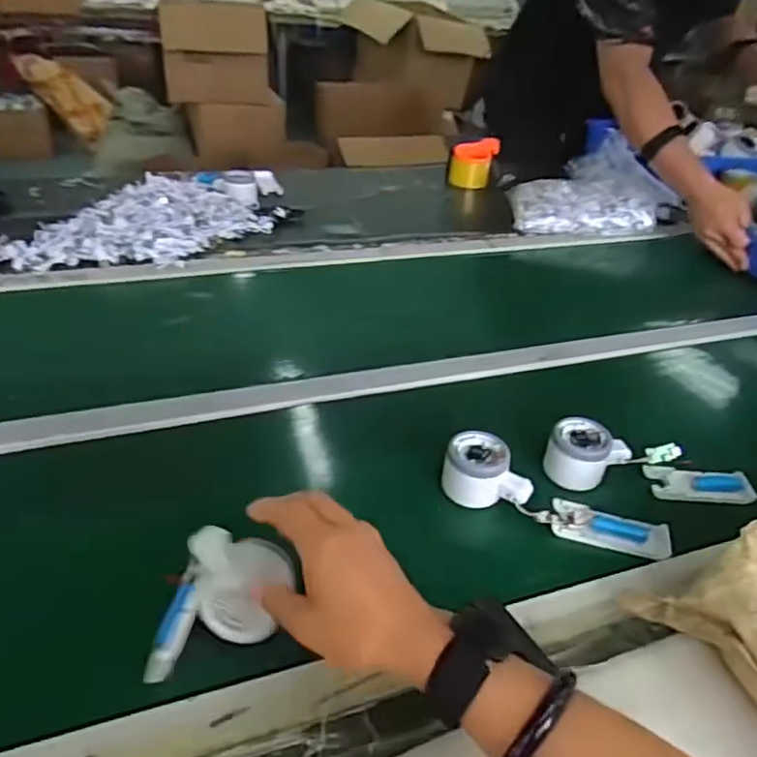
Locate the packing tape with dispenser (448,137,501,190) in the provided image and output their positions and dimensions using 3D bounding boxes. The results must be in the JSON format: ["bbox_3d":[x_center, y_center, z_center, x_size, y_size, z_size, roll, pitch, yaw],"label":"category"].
[{"bbox_3d":[0.212,-0.471,1.400,0.102,0.091,0.104,14,35,10],"label":"packing tape with dispenser"}]

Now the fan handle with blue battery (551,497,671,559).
[{"bbox_3d":[0.215,0.140,0.592,0.105,0.012,0.044,15,35,12],"label":"fan handle with blue battery"}]

